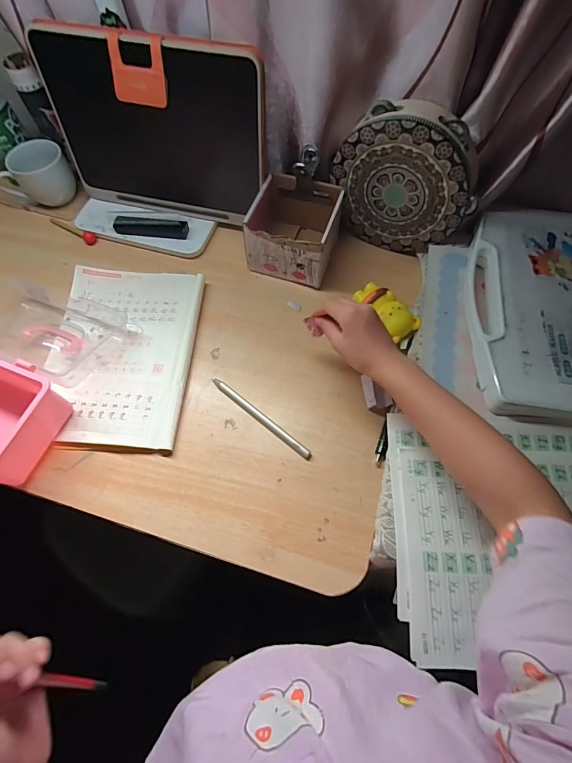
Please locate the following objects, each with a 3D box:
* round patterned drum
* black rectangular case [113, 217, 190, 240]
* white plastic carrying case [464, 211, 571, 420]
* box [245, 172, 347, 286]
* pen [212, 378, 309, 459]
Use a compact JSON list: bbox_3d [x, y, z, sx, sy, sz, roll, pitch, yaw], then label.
[{"bbox_3d":[0.147,-0.254,0.483,0.183,0.162,0.046,23,66,12],"label":"round patterned drum"},{"bbox_3d":[-0.203,-0.232,0.573,0.111,0.022,0.021,5,64,3],"label":"black rectangular case"},{"bbox_3d":[0.299,-0.088,0.438,0.171,0.030,0.278,10,64,5],"label":"white plastic carrying case"},{"bbox_3d":[0.011,-0.210,0.523,0.116,0.078,0.125,14,65,8],"label":"box"},{"bbox_3d":[-0.030,0.042,0.448,0.149,0.006,0.011,38,70,17],"label":"pen"}]

